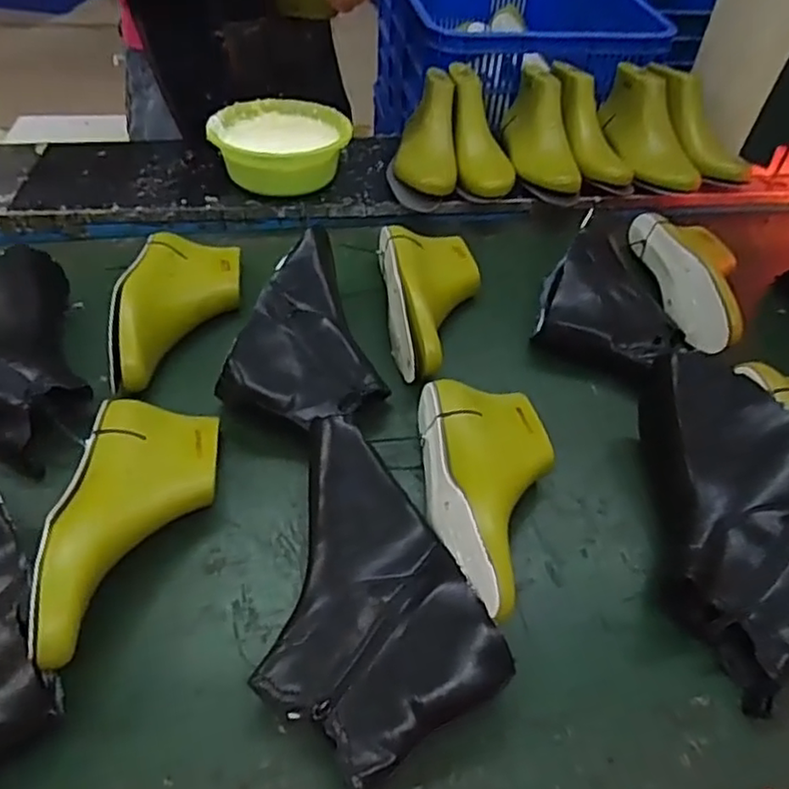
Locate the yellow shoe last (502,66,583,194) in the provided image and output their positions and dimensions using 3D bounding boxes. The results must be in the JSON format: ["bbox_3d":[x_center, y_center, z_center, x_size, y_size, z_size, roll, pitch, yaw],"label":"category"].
[{"bbox_3d":[0.214,-0.392,0.993,0.078,0.081,0.246,-5,65,-9],"label":"yellow shoe last"}]

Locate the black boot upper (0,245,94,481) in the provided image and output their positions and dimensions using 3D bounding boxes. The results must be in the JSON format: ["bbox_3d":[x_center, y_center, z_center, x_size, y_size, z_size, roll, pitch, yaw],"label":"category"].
[{"bbox_3d":[-0.408,-0.043,0.668,0.160,0.079,0.305,-17,51,-19],"label":"black boot upper"}]

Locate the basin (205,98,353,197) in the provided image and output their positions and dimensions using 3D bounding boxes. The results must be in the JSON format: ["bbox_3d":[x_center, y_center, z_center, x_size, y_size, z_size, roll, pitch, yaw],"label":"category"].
[{"bbox_3d":[-0.160,-0.349,0.945,0.191,0.072,0.173,2,47,-2],"label":"basin"}]

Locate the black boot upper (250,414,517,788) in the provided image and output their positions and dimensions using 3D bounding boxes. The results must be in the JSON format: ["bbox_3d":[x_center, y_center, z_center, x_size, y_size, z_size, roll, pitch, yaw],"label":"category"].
[{"bbox_3d":[-0.037,0.153,0.520,0.174,0.059,0.253,-27,55,-26],"label":"black boot upper"}]

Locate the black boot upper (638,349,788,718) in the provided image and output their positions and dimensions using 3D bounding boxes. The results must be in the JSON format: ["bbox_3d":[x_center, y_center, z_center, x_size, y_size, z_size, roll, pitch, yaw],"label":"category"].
[{"bbox_3d":[0.313,0.096,0.567,0.143,0.104,0.287,2,47,-2],"label":"black boot upper"}]

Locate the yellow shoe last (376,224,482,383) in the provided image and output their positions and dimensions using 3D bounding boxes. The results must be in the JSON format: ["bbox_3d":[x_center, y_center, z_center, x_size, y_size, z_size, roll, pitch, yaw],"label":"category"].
[{"bbox_3d":[0.048,-0.122,0.761,0.121,0.074,0.242,-2,47,-6],"label":"yellow shoe last"}]

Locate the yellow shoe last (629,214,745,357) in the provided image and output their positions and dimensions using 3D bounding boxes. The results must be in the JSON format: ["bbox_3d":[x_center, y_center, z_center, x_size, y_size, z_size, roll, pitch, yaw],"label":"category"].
[{"bbox_3d":[0.393,-0.155,0.828,0.108,0.068,0.256,-1,47,-5],"label":"yellow shoe last"}]

